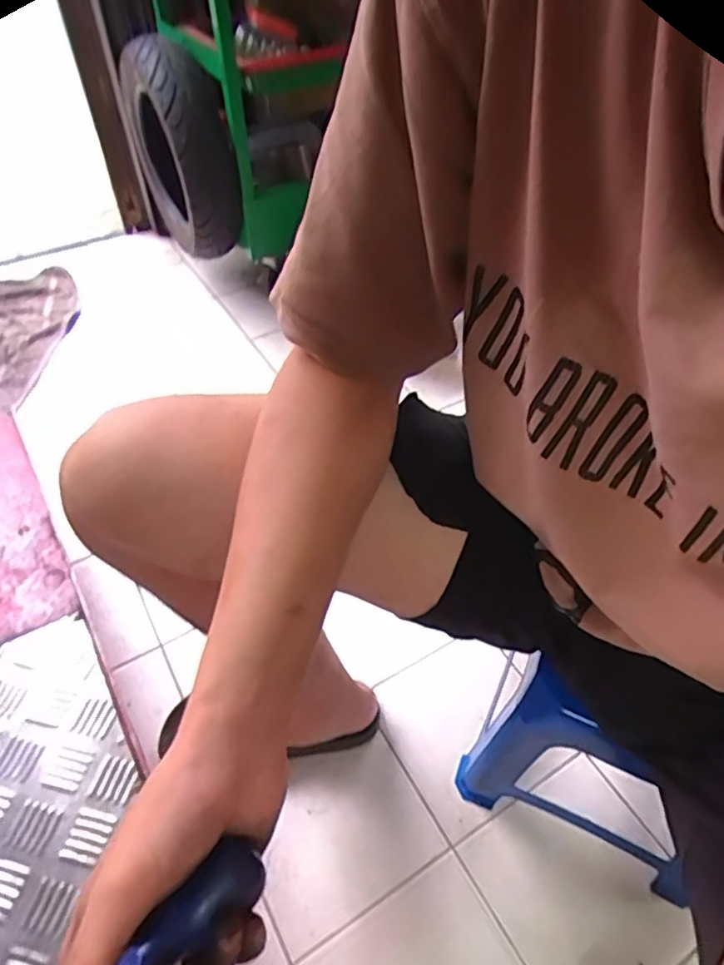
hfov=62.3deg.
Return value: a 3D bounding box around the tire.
[{"bbox_3d":[-0.407,-0.754,1.357,0.145,0.389,0.442,-22,52,-19],"label":"tire"}]

